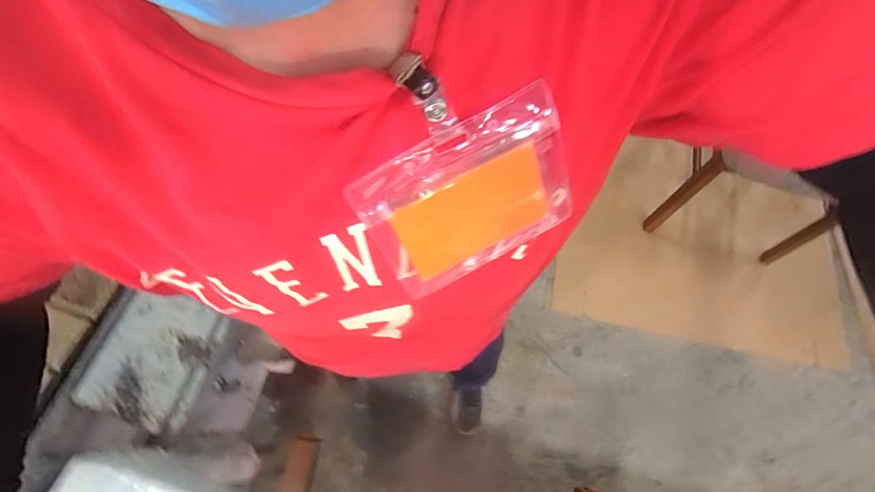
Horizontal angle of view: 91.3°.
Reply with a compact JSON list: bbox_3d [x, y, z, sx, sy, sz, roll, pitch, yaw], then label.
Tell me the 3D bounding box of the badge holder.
[{"bbox_3d":[0.011,-0.032,0.201,0.102,0.116,0.007,-27,41,1],"label":"badge holder"}]

